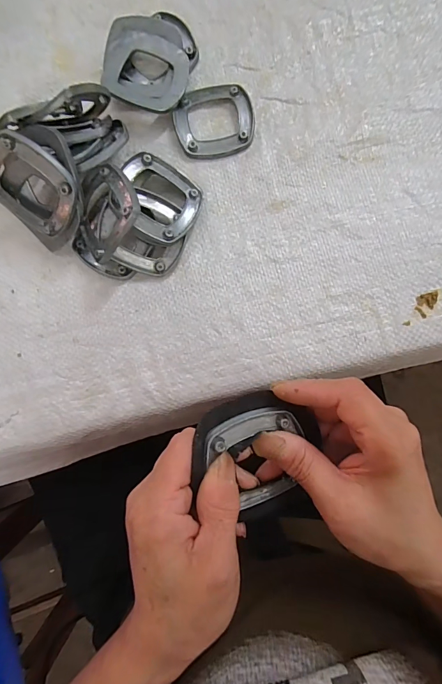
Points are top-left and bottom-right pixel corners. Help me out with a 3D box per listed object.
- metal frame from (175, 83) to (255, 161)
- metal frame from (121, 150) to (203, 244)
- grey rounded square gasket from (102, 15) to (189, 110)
[{"bbox_3d":[-0.005,-0.175,0.284,0.061,0.008,0.056,-6,85,1],"label":"metal frame"},{"bbox_3d":[-0.046,-0.103,0.263,0.059,0.007,0.060,30,77,-16],"label":"metal frame"},{"bbox_3d":[-0.058,-0.214,0.276,0.065,0.007,0.071,8,86,1],"label":"grey rounded square gasket"}]

